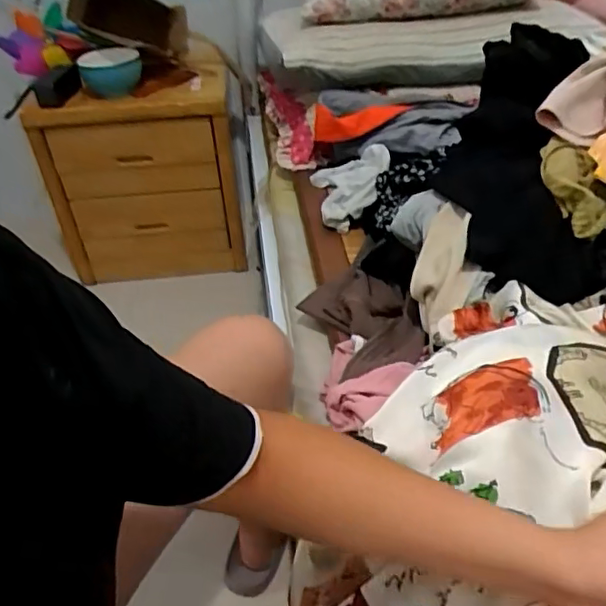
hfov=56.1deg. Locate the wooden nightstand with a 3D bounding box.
[{"bbox_3d":[-0.394,-0.316,1.475,0.456,0.490,0.241,-2,40,1],"label":"wooden nightstand"}]

